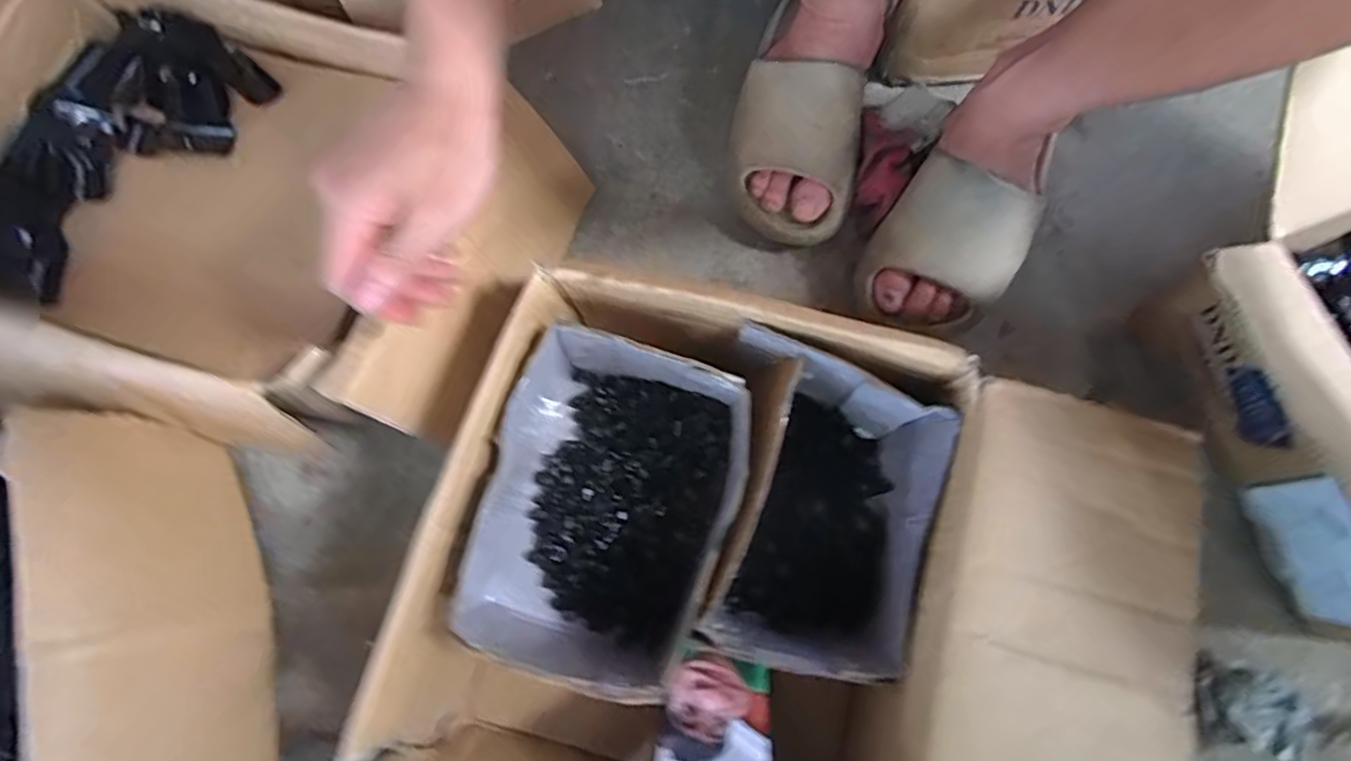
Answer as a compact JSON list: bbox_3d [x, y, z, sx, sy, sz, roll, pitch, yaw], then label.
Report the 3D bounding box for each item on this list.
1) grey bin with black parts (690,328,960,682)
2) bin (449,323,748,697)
[{"bbox_3d":[0.096,0.086,0.423,0.131,0.116,0.194,11,76,2],"label":"grey bin with black parts"},{"bbox_3d":[-0.053,0.096,0.439,0.169,0.118,0.223,17,76,3],"label":"bin"}]

